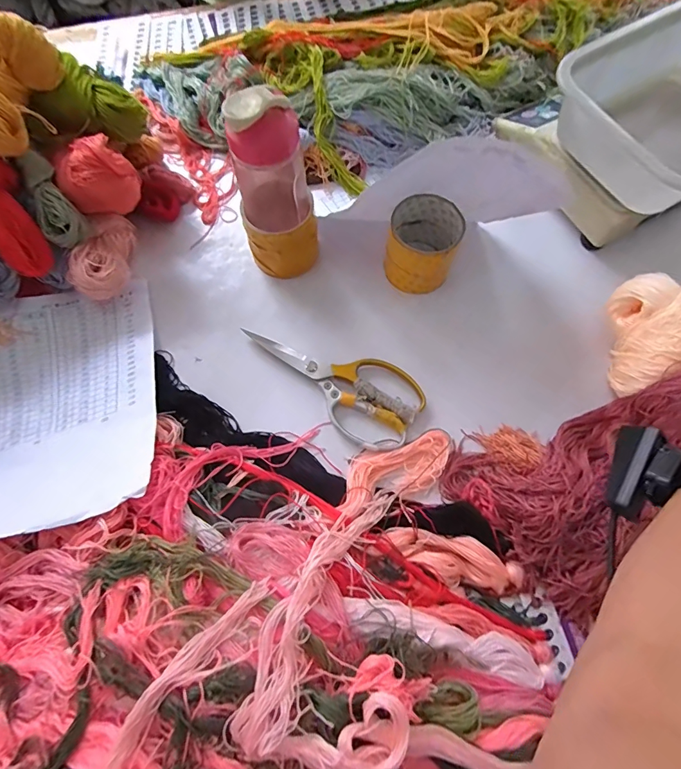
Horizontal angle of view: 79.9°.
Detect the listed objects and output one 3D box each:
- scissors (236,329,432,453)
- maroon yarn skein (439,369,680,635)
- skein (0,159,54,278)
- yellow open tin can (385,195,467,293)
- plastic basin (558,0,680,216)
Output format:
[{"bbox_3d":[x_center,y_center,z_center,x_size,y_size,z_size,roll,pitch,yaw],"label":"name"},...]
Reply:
[{"bbox_3d":[-0.009,-0.012,0.454,0.209,0.015,0.093,34,75,10],"label":"scissors"},{"bbox_3d":[0.280,0.028,0.390,0.164,0.103,0.359,43,92,12],"label":"maroon yarn skein"},{"bbox_3d":[-0.346,-0.177,0.417,0.046,0.129,0.040,-13,31,-5],"label":"skein"},{"bbox_3d":[0.094,-0.158,0.477,0.073,0.083,0.084,12,72,4],"label":"yellow open tin can"},{"bbox_3d":[0.394,-0.315,0.452,0.252,0.082,0.208,-36,76,-11],"label":"plastic basin"}]

